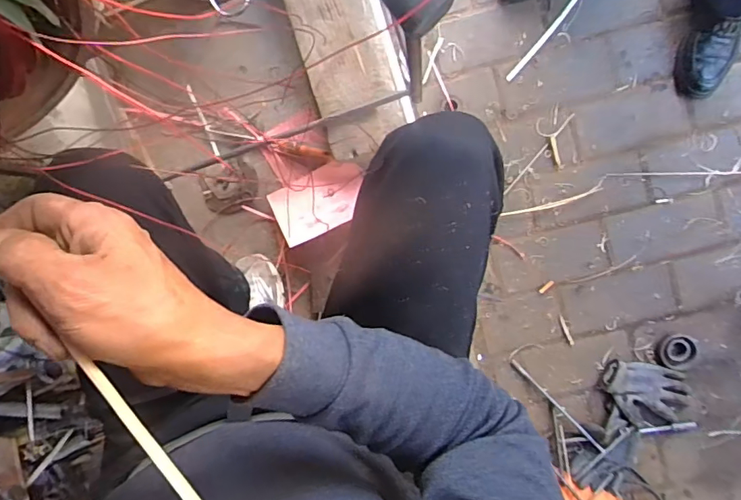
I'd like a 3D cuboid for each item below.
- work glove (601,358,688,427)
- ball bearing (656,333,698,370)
[{"bbox_3d":[0.582,0.307,1.059,0.172,0.033,0.127,16,96,3],"label":"work glove"},{"bbox_3d":[0.646,0.216,1.043,0.077,0.025,0.076,8,96,4],"label":"ball bearing"}]

